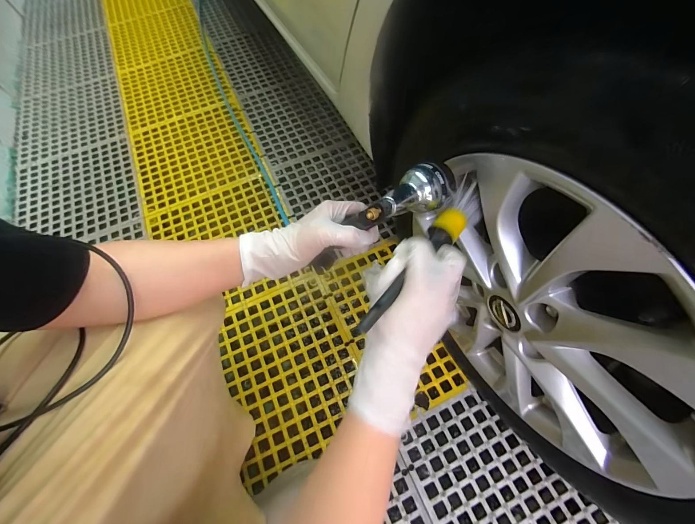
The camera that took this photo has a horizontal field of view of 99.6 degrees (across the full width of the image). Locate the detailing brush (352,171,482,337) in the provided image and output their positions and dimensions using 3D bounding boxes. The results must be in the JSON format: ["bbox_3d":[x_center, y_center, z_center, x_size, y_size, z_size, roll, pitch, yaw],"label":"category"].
[{"bbox_3d":[0.084,-0.010,0.316,0.039,0.044,0.232,38,68,16],"label":"detailing brush"}]

